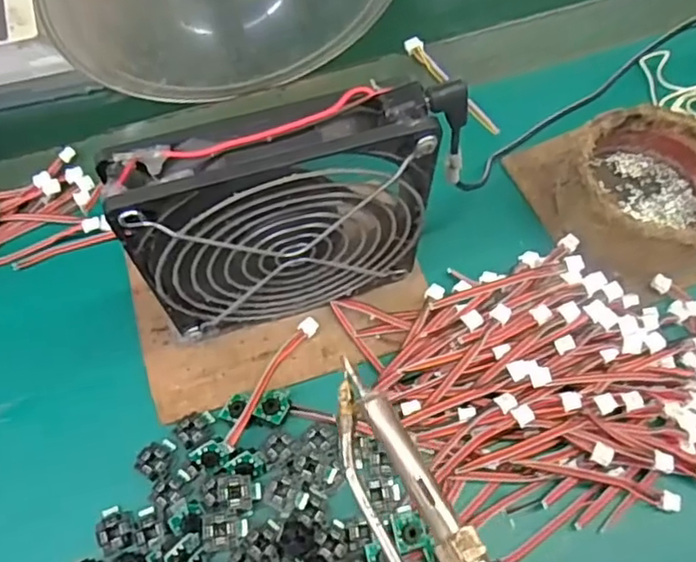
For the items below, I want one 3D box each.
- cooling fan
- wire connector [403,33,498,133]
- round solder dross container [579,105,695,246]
[{"bbox_3d":[-0.022,-0.021,0.267,0.124,0.130,0.026,-15,66,-8],"label":"cooling fan"},{"bbox_3d":[0.064,-0.119,0.388,0.011,0.010,0.086,-32,68,-15],"label":"wire connector"},{"bbox_3d":[0.157,-0.048,0.328,0.079,0.042,0.079,0,65,-1],"label":"round solder dross container"}]

